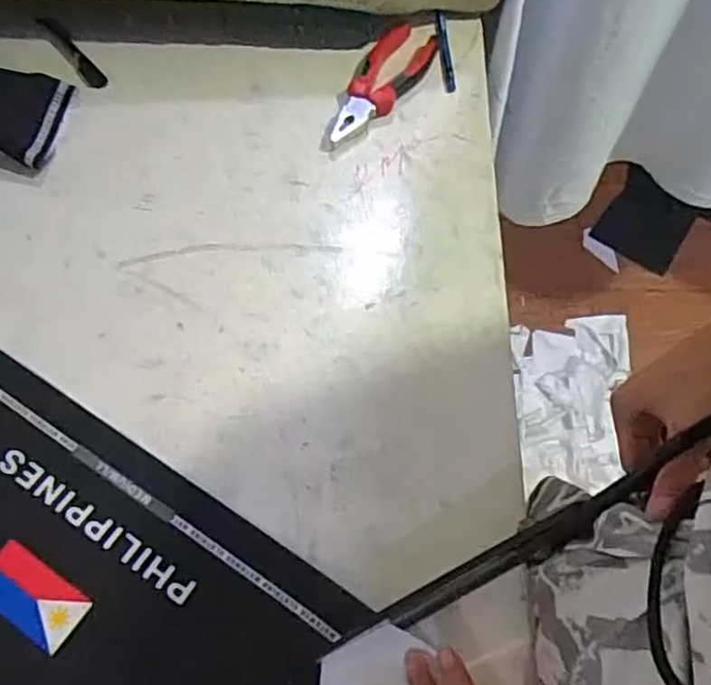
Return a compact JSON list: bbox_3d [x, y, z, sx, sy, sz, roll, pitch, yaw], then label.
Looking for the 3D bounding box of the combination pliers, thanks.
[{"bbox_3d":[0.022,-0.244,0.637,0.058,0.013,0.150,28,64,10],"label":"combination pliers"}]

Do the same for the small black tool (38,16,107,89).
[{"bbox_3d":[-0.283,-0.291,0.686,0.020,0.009,0.111,-33,69,-20],"label":"small black tool"}]

